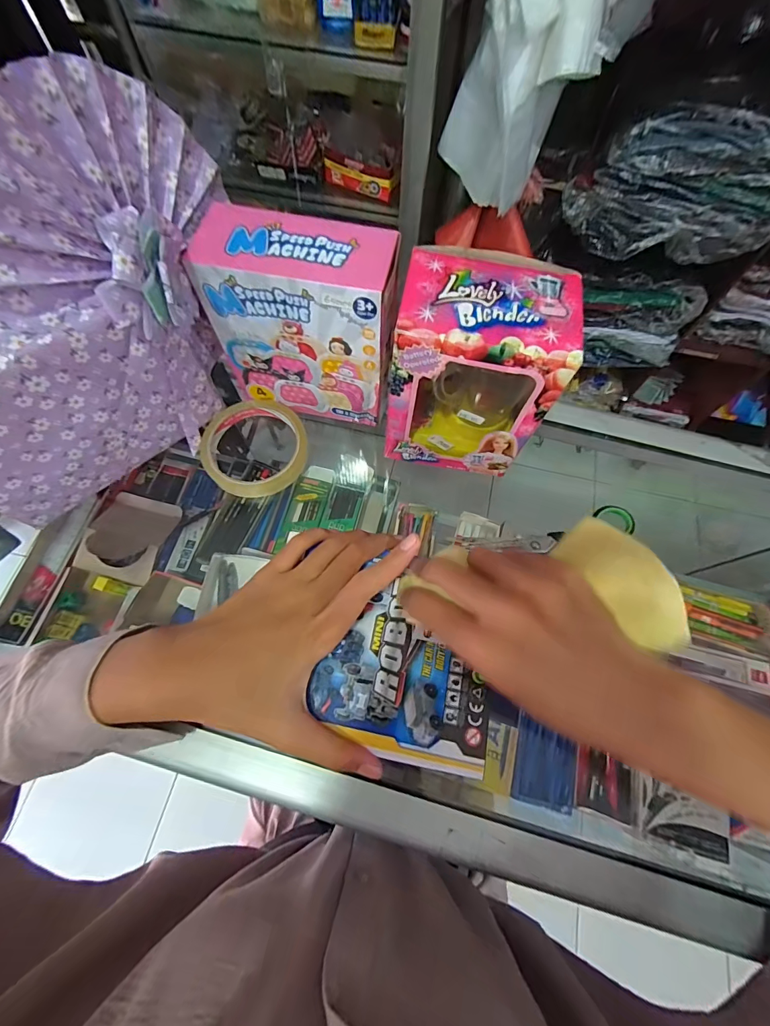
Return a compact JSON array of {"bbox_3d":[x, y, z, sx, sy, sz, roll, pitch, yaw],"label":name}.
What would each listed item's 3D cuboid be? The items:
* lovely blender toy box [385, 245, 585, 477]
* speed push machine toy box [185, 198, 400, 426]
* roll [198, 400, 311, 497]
[{"bbox_3d":[0.063,-0.103,0.293,0.106,0.132,0.086,12,70,3],"label":"lovely blender toy box"},{"bbox_3d":[-0.057,-0.145,0.306,0.132,0.130,0.060,10,70,2],"label":"speed push machine toy box"},{"bbox_3d":[-0.115,-0.060,0.344,0.088,0.013,0.093,1,69,-1],"label":"roll"}]

